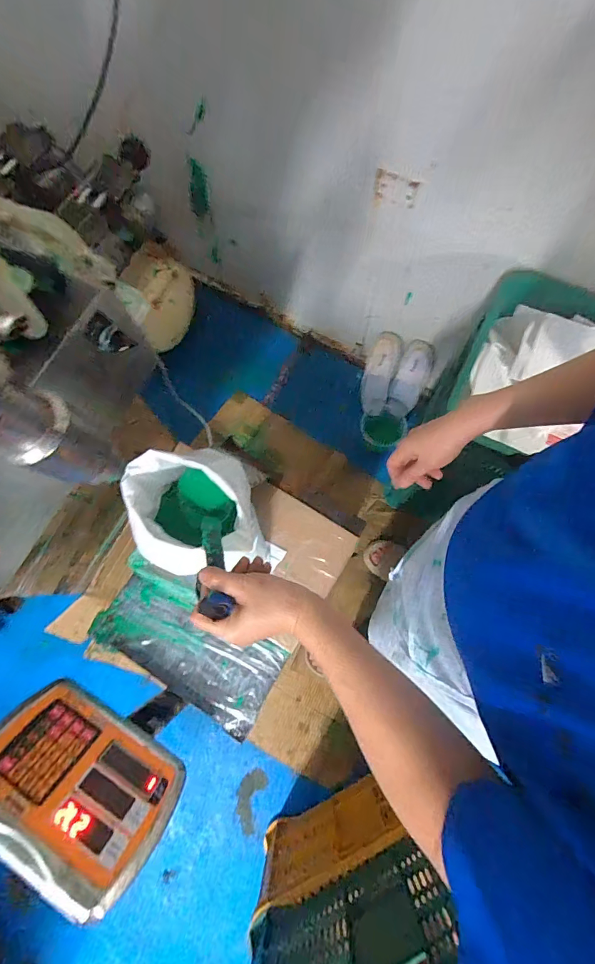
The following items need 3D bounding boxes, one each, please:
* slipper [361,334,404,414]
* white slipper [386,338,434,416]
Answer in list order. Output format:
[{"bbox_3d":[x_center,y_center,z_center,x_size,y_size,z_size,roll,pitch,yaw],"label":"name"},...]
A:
[{"bbox_3d":[0.258,-0.336,1.249,0.092,0.251,0.055,14,32,5],"label":"slipper"},{"bbox_3d":[0.351,-0.316,1.237,0.100,0.238,0.052,19,38,6],"label":"white slipper"}]

